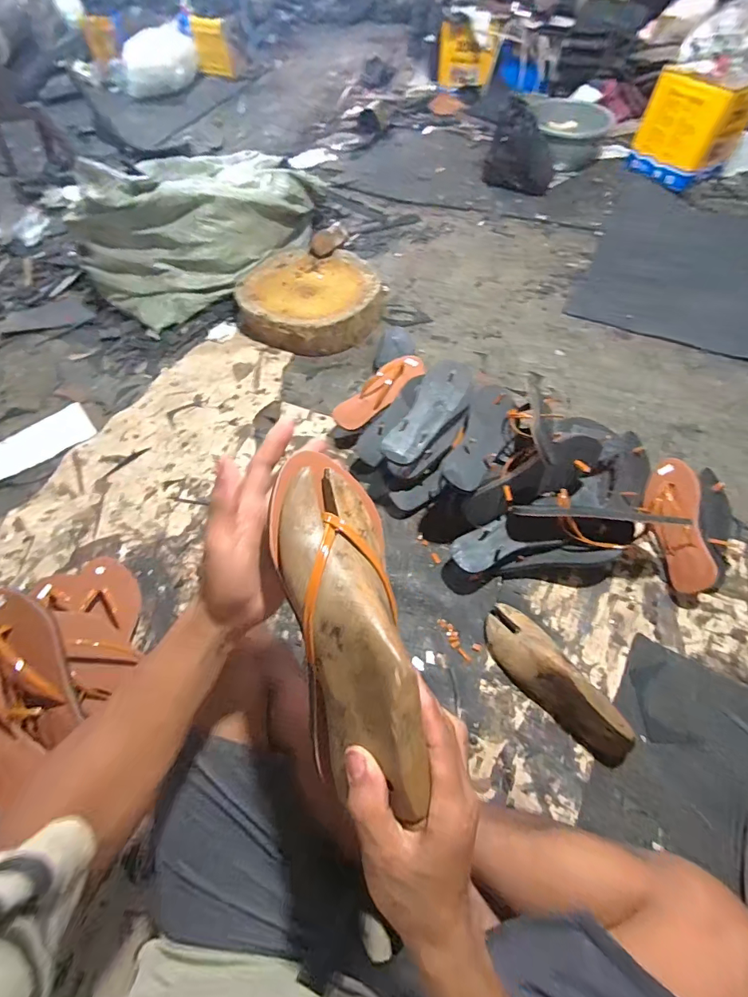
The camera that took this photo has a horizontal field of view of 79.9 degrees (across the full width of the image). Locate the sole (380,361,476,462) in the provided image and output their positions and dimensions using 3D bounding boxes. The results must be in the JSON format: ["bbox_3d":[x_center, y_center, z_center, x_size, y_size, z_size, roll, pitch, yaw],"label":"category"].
[{"bbox_3d":[0.107,-0.161,0.824,0.096,0.026,0.251,23,62,16],"label":"sole"}]

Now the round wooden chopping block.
[{"bbox_3d":[-0.167,-0.512,1.169,0.355,0.098,0.345,-1,58,1],"label":"round wooden chopping block"}]

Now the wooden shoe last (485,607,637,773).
[{"bbox_3d":[0.252,0.256,0.634,0.067,0.076,0.247,-28,61,-14],"label":"wooden shoe last"}]

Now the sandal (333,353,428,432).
[{"bbox_3d":[0.022,-0.230,0.927,0.071,0.042,0.240,33,65,20],"label":"sandal"}]

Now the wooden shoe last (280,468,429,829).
[{"bbox_3d":[-0.017,0.089,0.315,0.073,0.064,0.227,-14,70,-7],"label":"wooden shoe last"}]

